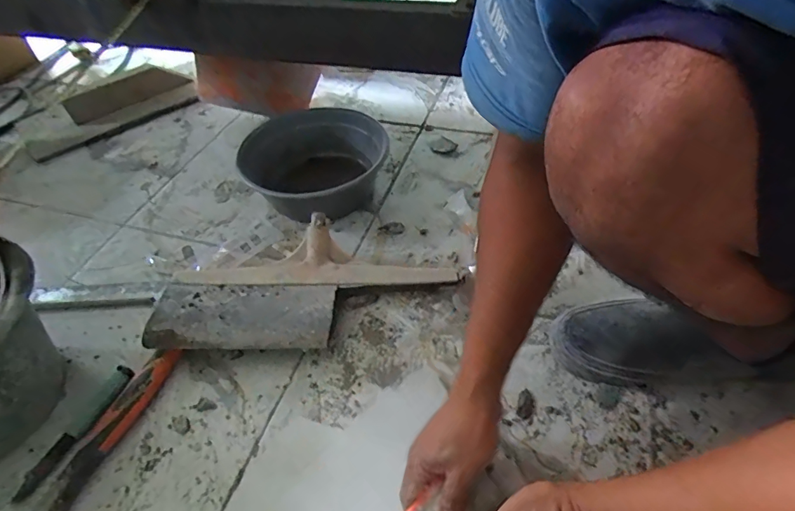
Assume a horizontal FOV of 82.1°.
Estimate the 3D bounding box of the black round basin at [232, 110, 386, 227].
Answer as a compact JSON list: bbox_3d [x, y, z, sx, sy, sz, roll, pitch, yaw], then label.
[{"bbox_3d":[-0.125,-0.152,0.767,0.225,0.096,0.242,-3,48,4],"label":"black round basin"}]

